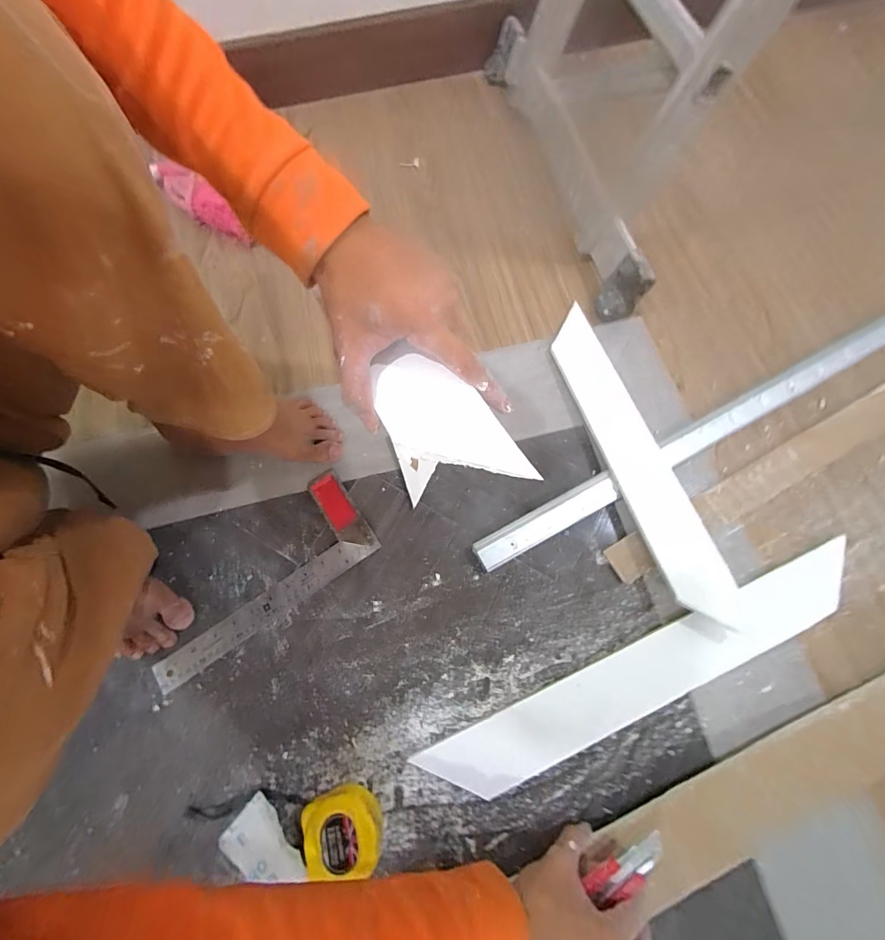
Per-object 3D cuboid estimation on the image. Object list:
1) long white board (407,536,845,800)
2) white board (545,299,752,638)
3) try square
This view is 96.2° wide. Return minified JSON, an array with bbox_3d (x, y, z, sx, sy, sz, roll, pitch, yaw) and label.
[{"bbox_3d":[0.250,0.236,0.469,0.563,0.015,0.067,-23,73,-6],"label":"long white board"},{"bbox_3d":[0.254,-0.028,0.541,0.073,0.012,0.461,-17,67,-1],"label":"white board"},{"bbox_3d":[-0.240,0.137,0.510,0.302,0.013,0.120,-34,74,-9],"label":"try square"}]

